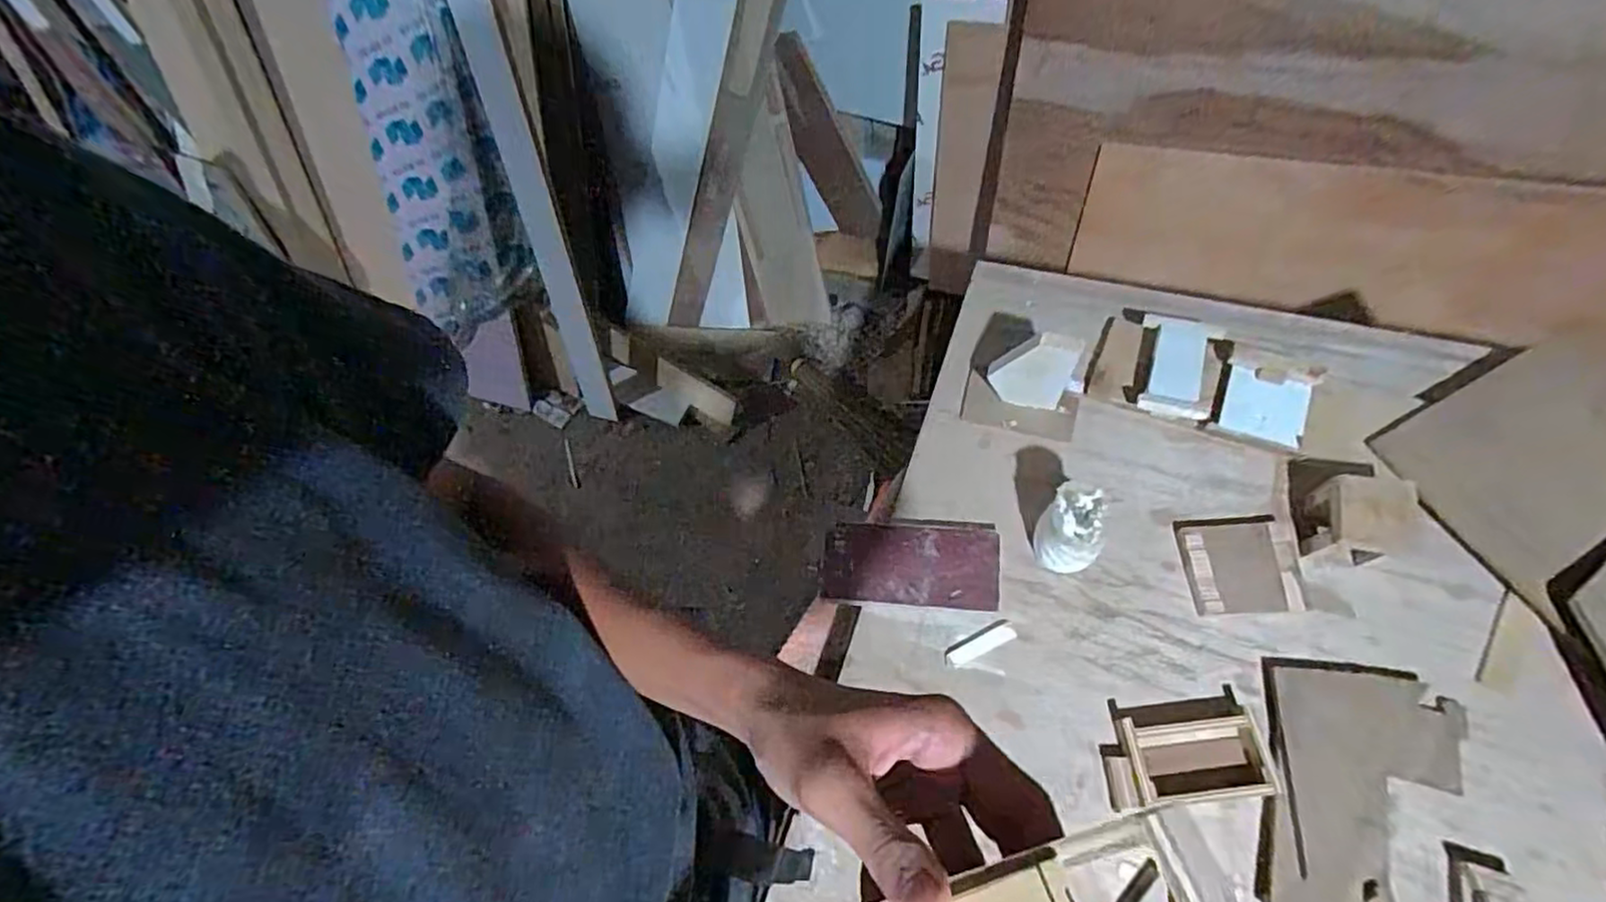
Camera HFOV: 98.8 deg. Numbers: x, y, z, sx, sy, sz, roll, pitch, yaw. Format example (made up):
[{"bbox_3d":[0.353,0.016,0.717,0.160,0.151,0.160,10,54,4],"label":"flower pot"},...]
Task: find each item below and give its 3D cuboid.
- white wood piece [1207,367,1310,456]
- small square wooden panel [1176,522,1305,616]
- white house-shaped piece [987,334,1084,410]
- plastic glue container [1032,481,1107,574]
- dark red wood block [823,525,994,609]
[{"bbox_3d":[0.507,-0.049,0.759,0.086,0.014,0.083,19,80,20],"label":"white wood piece"},{"bbox_3d":[0.445,0.118,0.696,0.105,0.008,0.090,-4,63,7],"label":"small square wooden panel"},{"bbox_3d":[0.253,-0.089,0.761,0.082,0.120,0.023,9,65,13],"label":"white house-shaped piece"},{"bbox_3d":[0.273,0.080,0.699,0.064,0.103,0.064,-4,64,8],"label":"plastic glue container"},{"bbox_3d":[0.117,0.126,0.757,0.187,0.025,0.088,3,64,11],"label":"dark red wood block"}]

